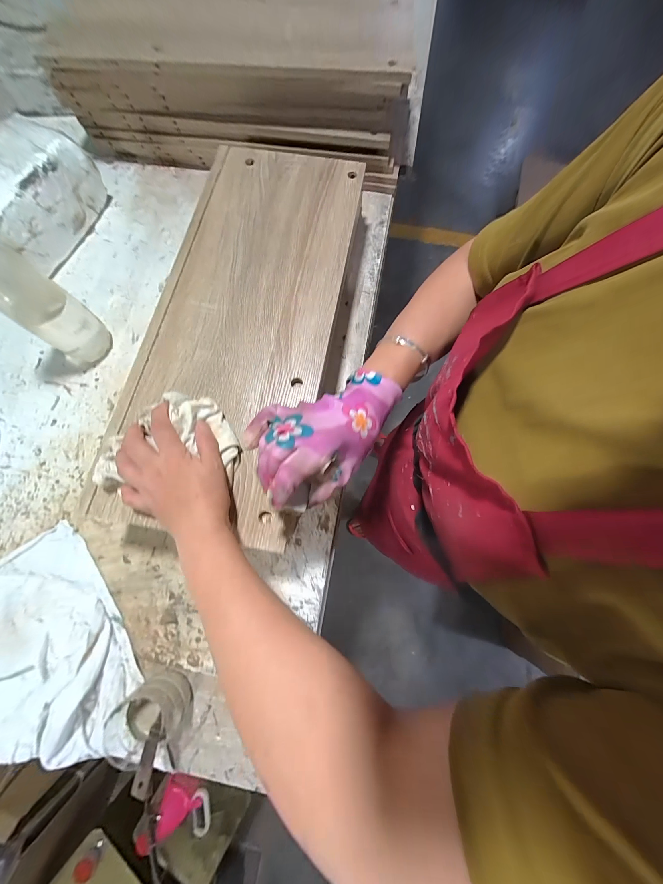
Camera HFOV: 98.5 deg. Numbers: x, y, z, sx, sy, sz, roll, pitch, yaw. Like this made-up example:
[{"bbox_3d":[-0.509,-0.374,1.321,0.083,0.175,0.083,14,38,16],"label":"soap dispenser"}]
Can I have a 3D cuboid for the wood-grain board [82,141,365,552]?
[{"bbox_3d":[-0.113,-0.174,0.375,0.234,0.024,0.557,8,75,3],"label":"wood-grain board"}]

